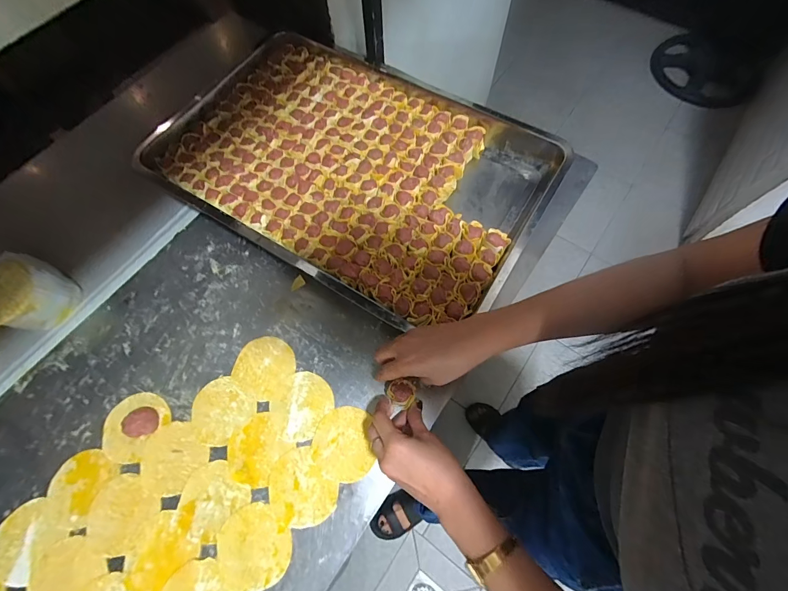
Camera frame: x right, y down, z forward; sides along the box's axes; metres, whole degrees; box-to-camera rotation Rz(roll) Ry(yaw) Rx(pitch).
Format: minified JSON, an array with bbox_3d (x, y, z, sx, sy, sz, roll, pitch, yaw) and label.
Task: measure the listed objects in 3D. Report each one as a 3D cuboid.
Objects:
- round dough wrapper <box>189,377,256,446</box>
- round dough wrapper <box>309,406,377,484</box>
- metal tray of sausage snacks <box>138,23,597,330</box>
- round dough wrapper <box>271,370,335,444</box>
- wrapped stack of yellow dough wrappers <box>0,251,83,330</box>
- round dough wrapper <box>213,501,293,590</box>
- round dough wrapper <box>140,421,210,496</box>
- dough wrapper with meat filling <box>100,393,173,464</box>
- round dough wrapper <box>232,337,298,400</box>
[{"bbox_3d":[-0.226,0.149,0.463,0.073,0.004,0.077,0,66,1],"label":"round dough wrapper"},{"bbox_3d":[-0.061,0.182,0.445,0.075,0.004,0.083,18,68,8],"label":"round dough wrapper"},{"bbox_3d":[-0.061,-0.202,0.581,0.629,0.056,0.399,28,70,12],"label":"metal tray of sausage snacks"},{"bbox_3d":[-0.122,0.141,0.462,0.074,0.004,0.083,33,71,14],"label":"round dough wrapper"},{"bbox_3d":[-0.502,-0.002,0.487,0.075,0.088,0.100,22,69,10],"label":"wrapped stack of yellow dough wrappers"},{"bbox_3d":[-0.161,0.287,0.403,0.082,0.004,0.080,0,66,1],"label":"round dough wrapper"},{"bbox_3d":[-0.275,0.201,0.442,0.076,0.004,0.075,0,66,1],"label":"round dough wrapper"},{"bbox_3d":[-0.332,0.162,0.449,0.071,0.021,0.082,27,70,12],"label":"dough wrapper with meat filling"},{"bbox_3d":[-0.173,0.096,0.481,0.078,0.004,0.079,0,66,1],"label":"round dough wrapper"}]

